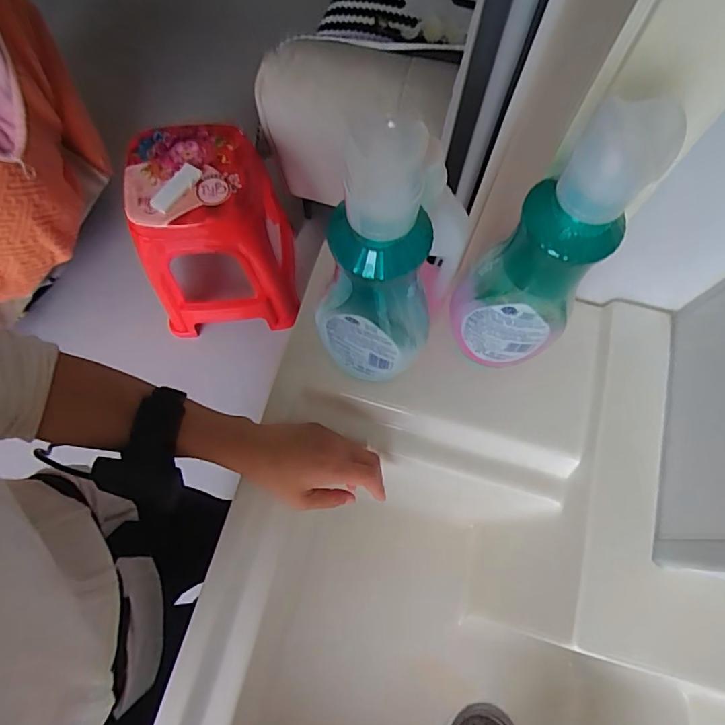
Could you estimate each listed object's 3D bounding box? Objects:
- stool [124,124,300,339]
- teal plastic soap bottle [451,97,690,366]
[{"bbox_3d":[-0.382,-0.316,1.302,0.318,0.460,0.328,-2,71,-1],"label":"stool"},{"bbox_3d":[0.132,-0.070,0.371,0.078,0.262,0.081,0,71,-1],"label":"teal plastic soap bottle"}]

